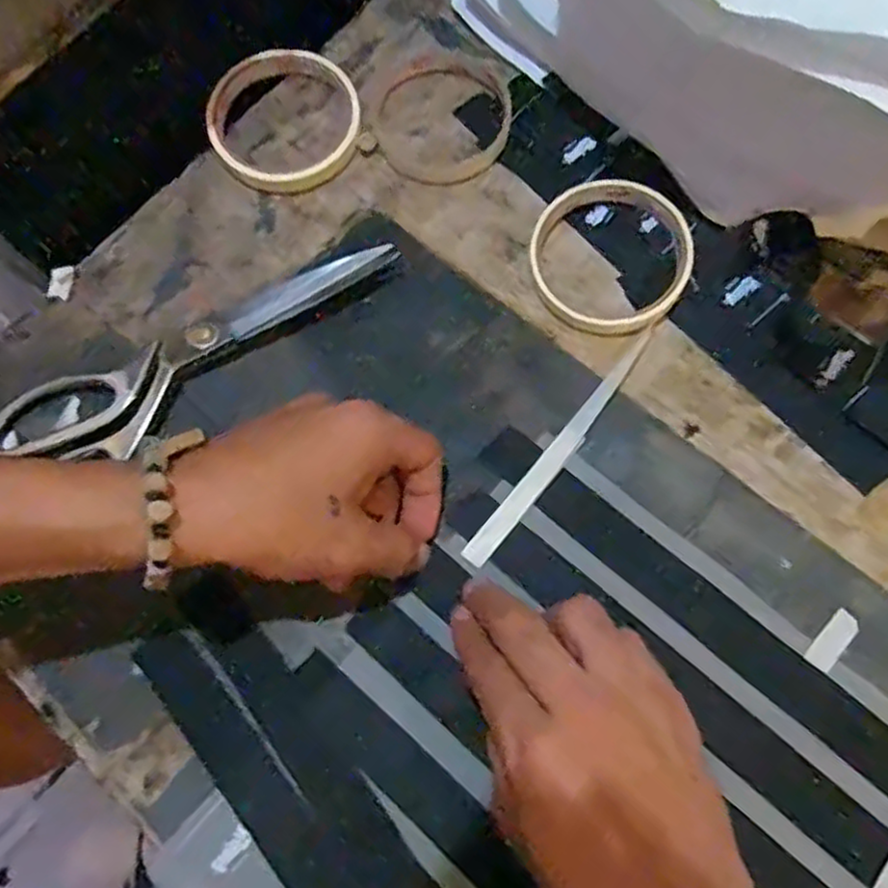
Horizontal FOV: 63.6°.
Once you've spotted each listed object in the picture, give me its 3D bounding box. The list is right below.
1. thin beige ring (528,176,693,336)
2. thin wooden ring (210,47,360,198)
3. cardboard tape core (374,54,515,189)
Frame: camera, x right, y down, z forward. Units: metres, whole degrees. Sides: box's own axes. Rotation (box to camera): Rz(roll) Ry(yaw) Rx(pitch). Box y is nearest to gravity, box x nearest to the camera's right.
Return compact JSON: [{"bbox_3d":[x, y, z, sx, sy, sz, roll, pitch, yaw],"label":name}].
[{"bbox_3d":[0.091,-0.104,0.393,0.086,0.020,0.084,-1,71,2],"label":"thin beige ring"},{"bbox_3d":[-0.094,-0.194,0.423,0.089,0.018,0.091,-1,71,2],"label":"thin wooden ring"},{"bbox_3d":[-0.001,-0.195,0.429,0.080,0.009,0.090,-8,71,-1],"label":"cardboard tape core"}]

